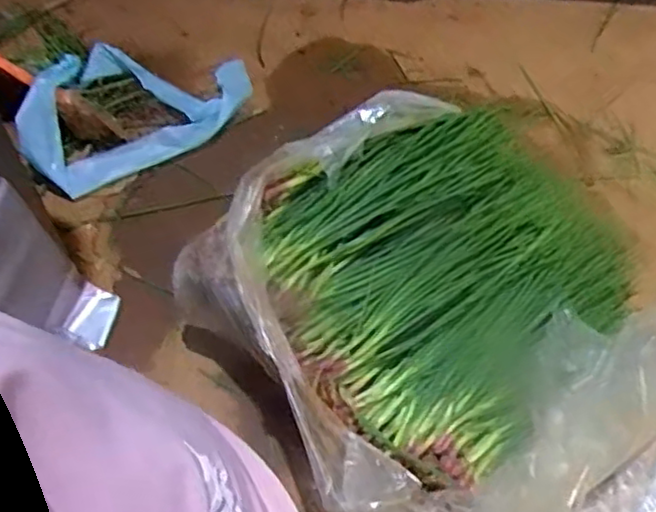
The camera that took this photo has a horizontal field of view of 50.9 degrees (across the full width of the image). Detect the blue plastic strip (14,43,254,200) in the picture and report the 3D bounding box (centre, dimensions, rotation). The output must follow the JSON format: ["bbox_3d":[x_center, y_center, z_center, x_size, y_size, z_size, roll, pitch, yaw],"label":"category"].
[{"bbox_3d":[-0.368,-0.286,1.351,0.411,0.138,0.300,-4,54,-2],"label":"blue plastic strip"}]

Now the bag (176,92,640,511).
[{"bbox_3d":[0.146,0.035,0.979,0.578,0.220,0.499,-30,59,-19],"label":"bag"}]

